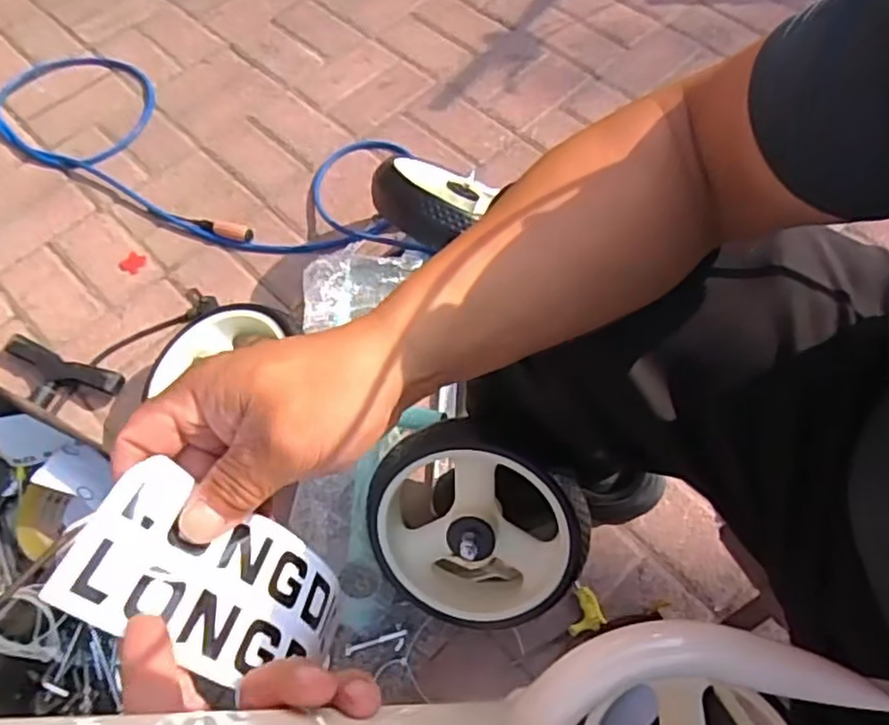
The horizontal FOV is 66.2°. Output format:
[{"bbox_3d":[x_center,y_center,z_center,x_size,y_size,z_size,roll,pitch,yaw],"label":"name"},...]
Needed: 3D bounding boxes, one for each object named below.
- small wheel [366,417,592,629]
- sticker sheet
[{"bbox_3d":[0.029,0.171,0.742,0.237,0.057,0.236,3,108,11],"label":"small wheel"},{"bbox_3d":[-0.100,0.099,0.303,0.122,0.016,0.068,37,49,-20],"label":"sticker sheet"}]

